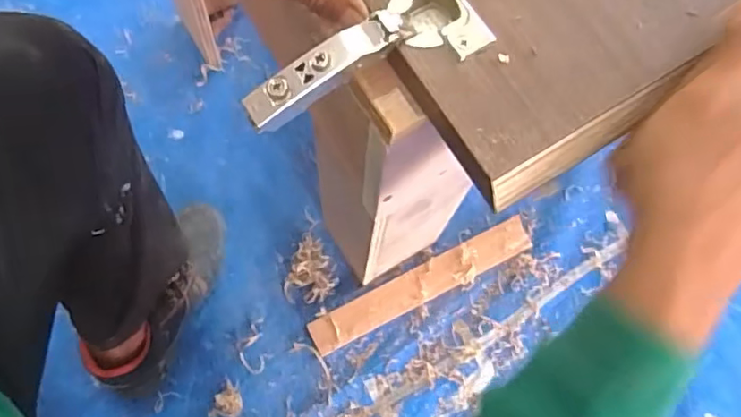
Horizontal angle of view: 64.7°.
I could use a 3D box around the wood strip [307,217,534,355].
[{"bbox_3d":[0.079,0.116,0.890,0.362,0.011,0.053,-26,76,-9],"label":"wood strip"}]

